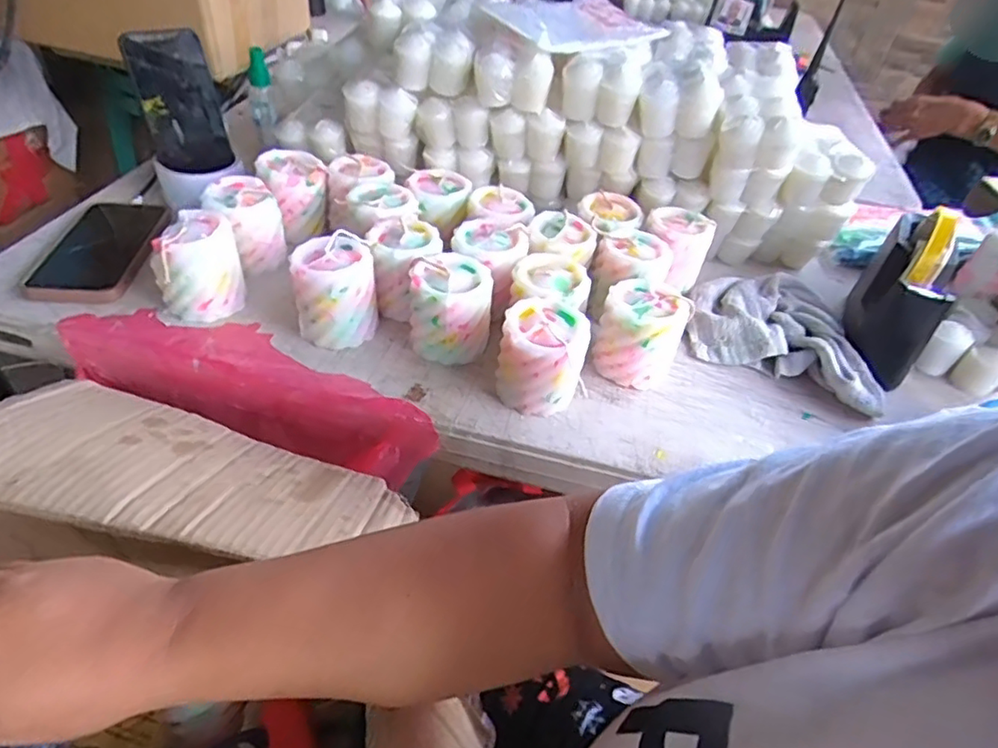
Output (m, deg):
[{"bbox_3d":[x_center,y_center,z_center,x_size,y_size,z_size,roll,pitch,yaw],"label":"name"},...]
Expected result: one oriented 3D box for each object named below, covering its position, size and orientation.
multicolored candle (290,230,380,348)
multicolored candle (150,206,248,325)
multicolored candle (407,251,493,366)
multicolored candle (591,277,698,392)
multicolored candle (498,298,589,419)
[{"bbox_3d":[-0.140,-0.072,0.518,0.068,0.072,0.066,-2,44,-9],"label":"multicolored candle"},{"bbox_3d":[-0.265,-0.093,0.523,0.072,0.074,0.058,-19,49,-25],"label":"multicolored candle"},{"bbox_3d":[-0.044,-0.055,0.514,0.068,0.073,0.065,2,43,-6],"label":"multicolored candle"},{"bbox_3d":[0.123,-0.035,0.521,0.066,0.077,0.063,4,43,-4],"label":"multicolored candle"},{"bbox_3d":[0.032,-0.012,0.485,0.072,0.074,0.067,9,43,2],"label":"multicolored candle"}]

